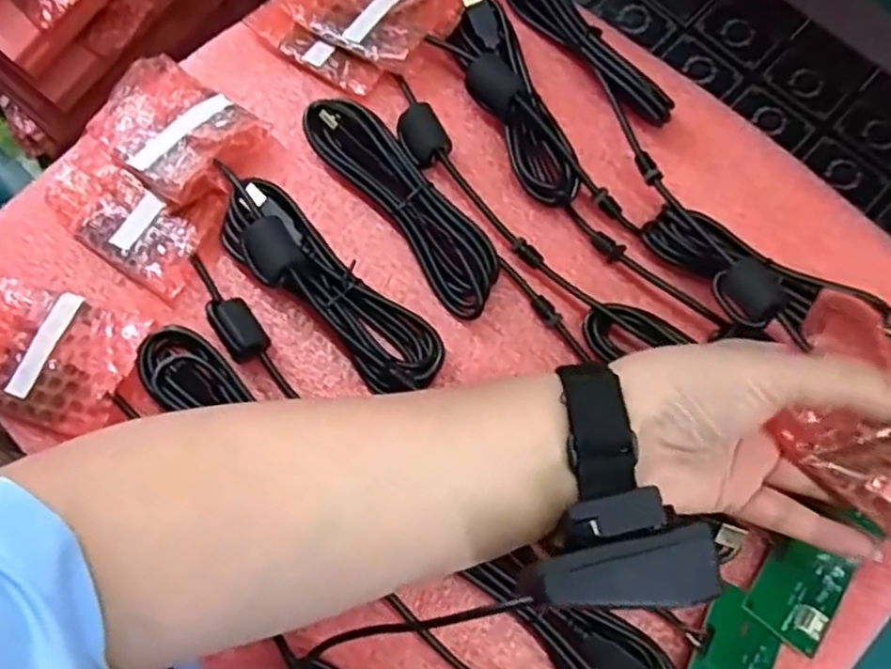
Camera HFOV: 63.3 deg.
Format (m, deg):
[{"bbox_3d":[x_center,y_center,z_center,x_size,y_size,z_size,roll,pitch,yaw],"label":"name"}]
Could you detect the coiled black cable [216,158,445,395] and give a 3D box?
[{"bbox_3d":[-0.064,-0.028,0.378,0.149,0.038,0.045,44,76,4],"label":"coiled black cable"}]

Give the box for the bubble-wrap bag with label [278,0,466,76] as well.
[{"bbox_3d":[-0.047,-0.202,0.435,0.097,0.020,0.067,33,74,14],"label":"bubble-wrap bag with label"}]

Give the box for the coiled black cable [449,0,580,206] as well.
[{"bbox_3d":[0.034,-0.143,0.420,0.039,0.035,0.144,-20,69,-5],"label":"coiled black cable"}]

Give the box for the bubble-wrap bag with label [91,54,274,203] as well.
[{"bbox_3d":[-0.152,-0.116,0.407,0.083,0.022,0.070,37,75,15],"label":"bubble-wrap bag with label"}]

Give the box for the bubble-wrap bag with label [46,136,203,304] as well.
[{"bbox_3d":[-0.176,-0.064,0.396,0.092,0.015,0.052,35,74,15],"label":"bubble-wrap bag with label"}]

